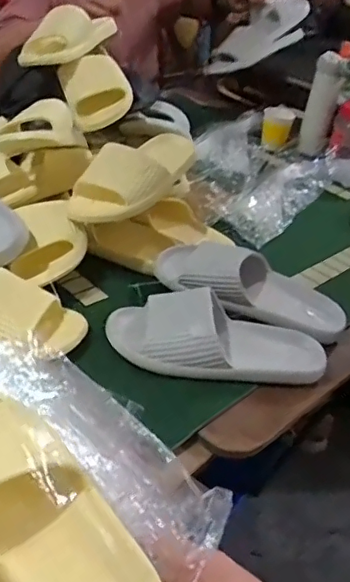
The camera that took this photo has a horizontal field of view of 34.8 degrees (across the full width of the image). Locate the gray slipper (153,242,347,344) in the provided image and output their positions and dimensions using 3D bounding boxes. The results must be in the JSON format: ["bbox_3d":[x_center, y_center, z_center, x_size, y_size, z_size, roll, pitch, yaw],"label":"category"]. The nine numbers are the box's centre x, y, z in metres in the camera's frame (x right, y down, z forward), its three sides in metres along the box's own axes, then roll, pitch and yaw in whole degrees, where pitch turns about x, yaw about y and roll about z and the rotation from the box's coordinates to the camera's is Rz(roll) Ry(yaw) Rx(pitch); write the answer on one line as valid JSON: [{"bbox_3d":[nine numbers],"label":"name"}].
[{"bbox_3d":[0.106,-0.001,0.766,0.267,0.067,0.098,20,36,-5],"label":"gray slipper"}]

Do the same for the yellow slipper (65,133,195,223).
[{"bbox_3d":[-0.056,-0.178,0.830,0.111,0.074,0.231,20,38,17],"label":"yellow slipper"}]

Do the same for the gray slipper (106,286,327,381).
[{"bbox_3d":[0.054,0.046,0.679,0.268,0.064,0.109,5,37,-3],"label":"gray slipper"}]

